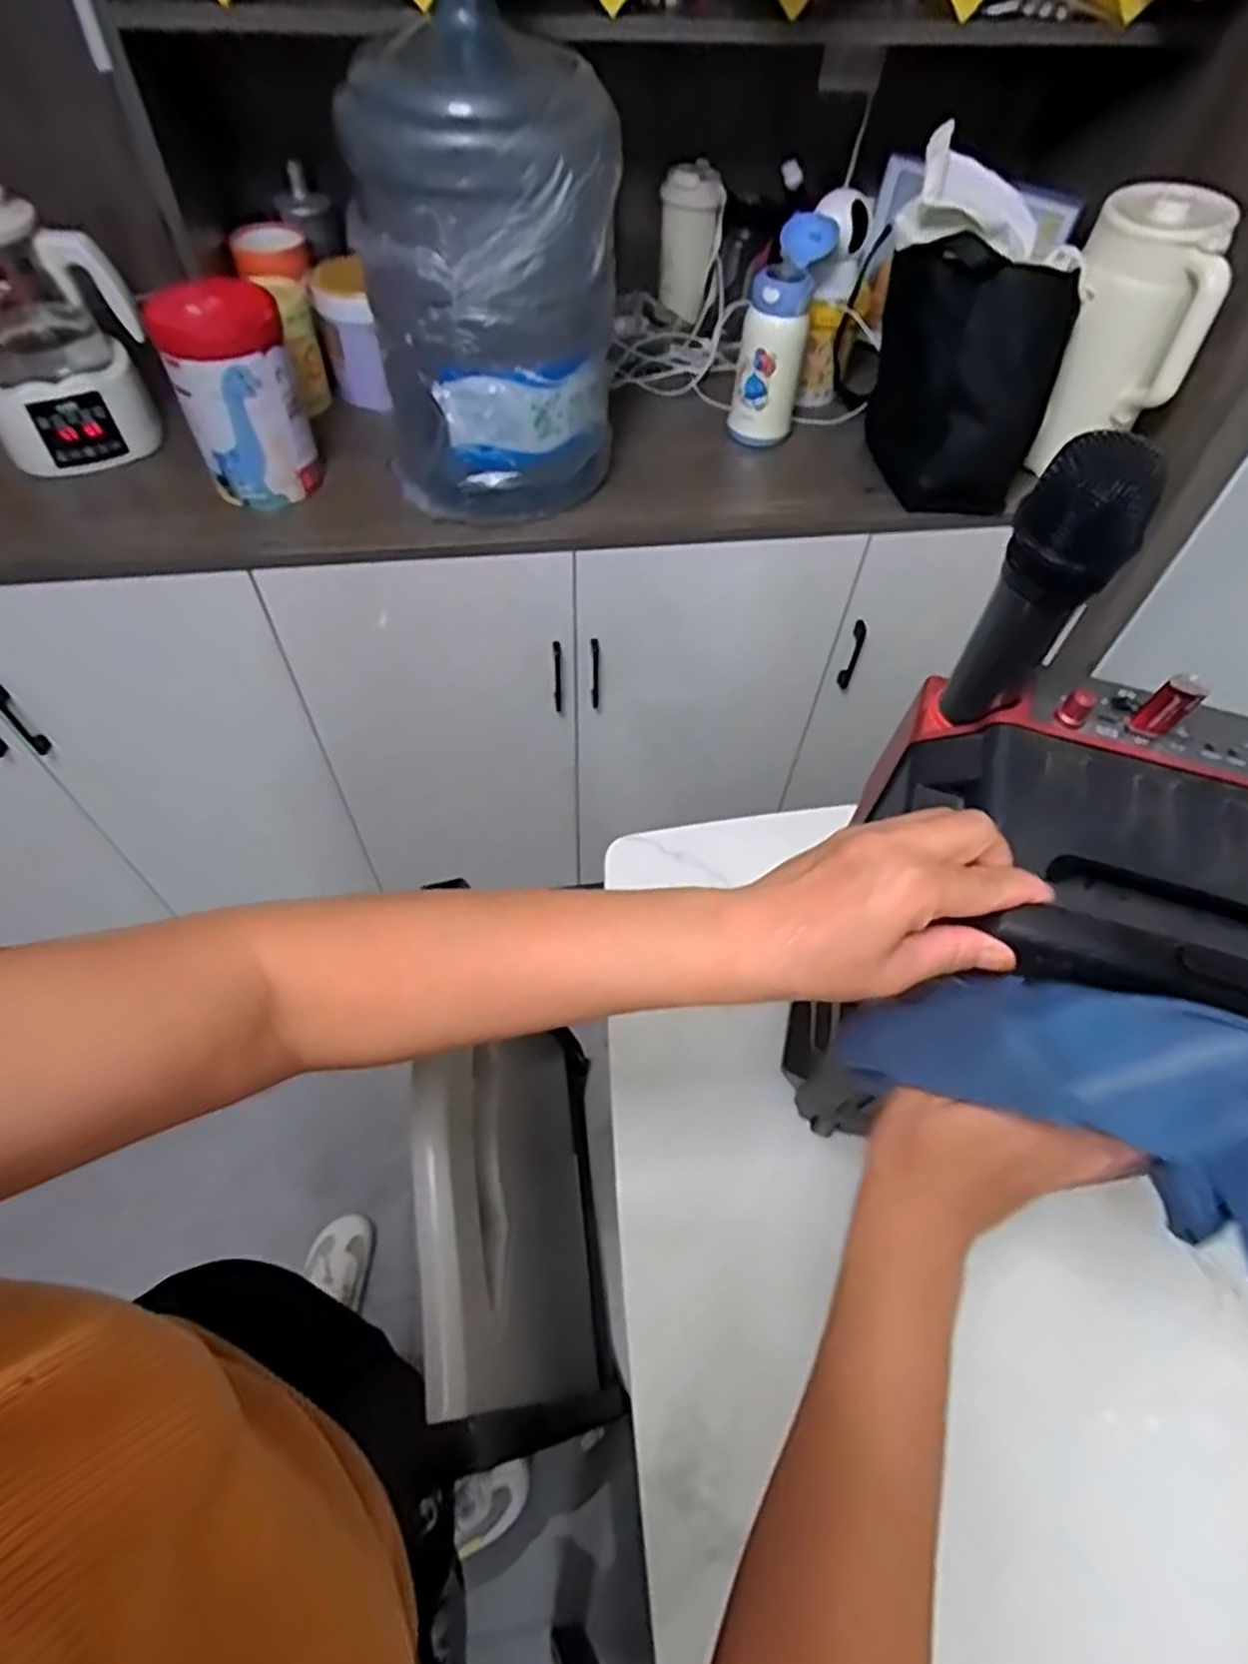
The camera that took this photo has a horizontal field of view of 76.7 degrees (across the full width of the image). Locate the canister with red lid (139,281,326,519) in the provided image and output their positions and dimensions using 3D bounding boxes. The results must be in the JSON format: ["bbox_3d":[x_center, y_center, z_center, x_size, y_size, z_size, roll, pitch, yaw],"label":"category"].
[{"bbox_3d":[-0.431,-0.488,0.889,0.127,0.194,0.113,-21,61,-15],"label":"canister with red lid"}]

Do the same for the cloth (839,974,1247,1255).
[{"bbox_3d":[0.229,0.118,0.336,0.243,0.081,0.068,26,60,9],"label":"cloth"}]

